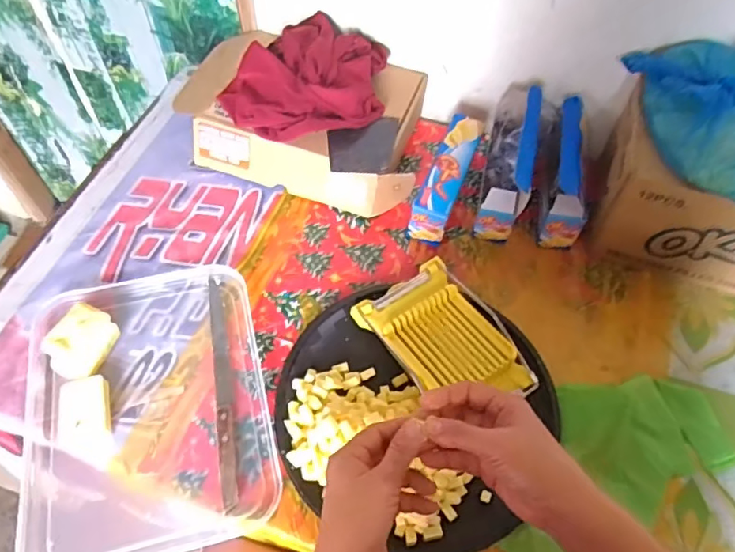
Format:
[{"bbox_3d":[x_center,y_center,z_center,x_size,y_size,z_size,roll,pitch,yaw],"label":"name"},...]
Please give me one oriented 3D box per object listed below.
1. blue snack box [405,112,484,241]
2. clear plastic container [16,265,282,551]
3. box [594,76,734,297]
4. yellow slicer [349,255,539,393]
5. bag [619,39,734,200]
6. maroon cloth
[{"bbox_3d":[0.107,-0.129,0.734,0.050,0.076,0.176,17,58,10],"label":"blue snack box"},{"bbox_3d":[-0.234,0.122,0.581,0.237,0.041,0.316,-13,58,-9],"label":"clear plastic container"},{"bbox_3d":[0.441,-0.095,0.671,0.287,0.157,0.164,14,58,8],"label":"box"},{"bbox_3d":[0.086,0.075,0.621,0.120,0.044,0.182,-31,62,-19],"label":"yellow slicer"},{"bbox_3d":[0.374,-0.176,0.579,0.212,0.090,0.141,31,61,18],"label":"bag"},{"bbox_3d":[-0.082,-0.279,0.735,0.216,0.075,0.172,-8,57,-6],"label":"maroon cloth"}]

